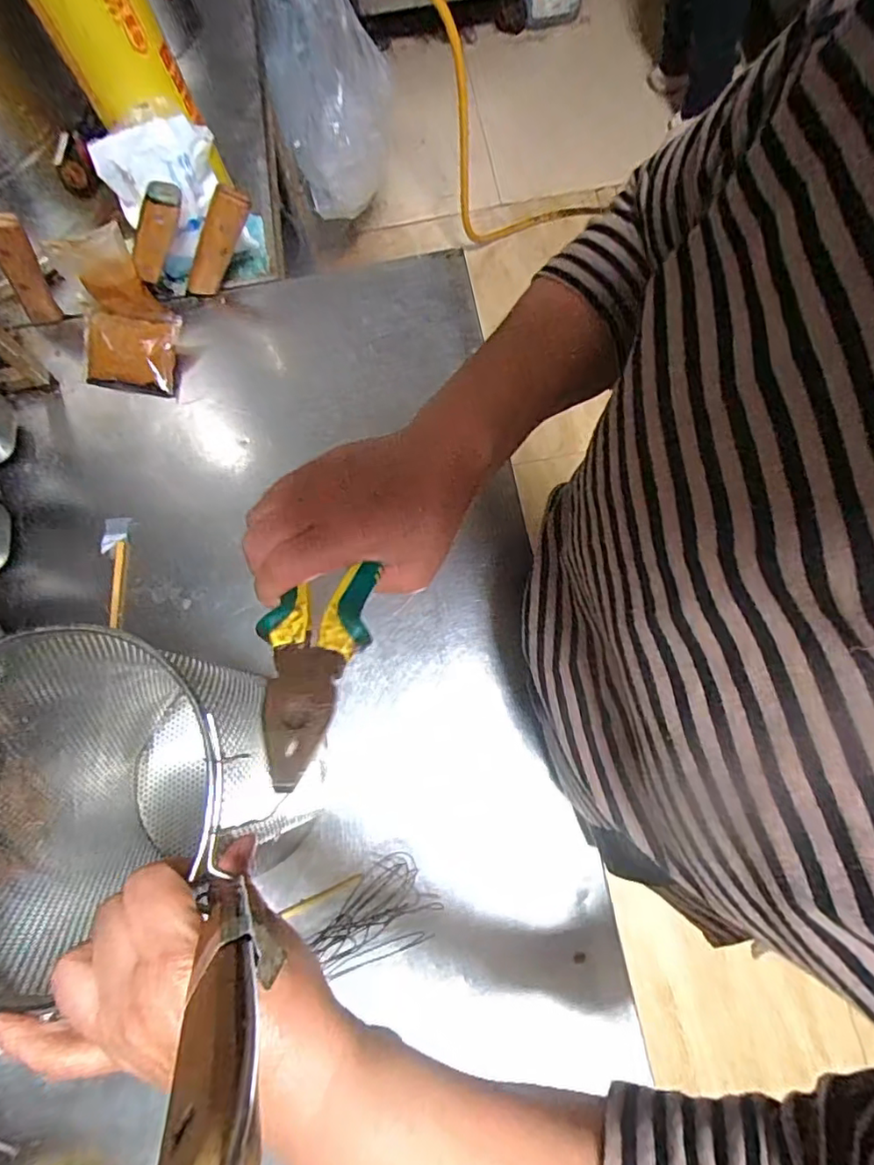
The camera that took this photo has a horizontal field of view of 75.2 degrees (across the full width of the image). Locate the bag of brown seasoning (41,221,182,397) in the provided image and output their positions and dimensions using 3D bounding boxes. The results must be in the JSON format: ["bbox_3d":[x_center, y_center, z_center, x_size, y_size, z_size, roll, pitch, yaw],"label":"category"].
[{"bbox_3d":[-0.306,-0.259,0.545,0.100,0.074,0.132,-3,74,3],"label":"bag of brown seasoning"}]

